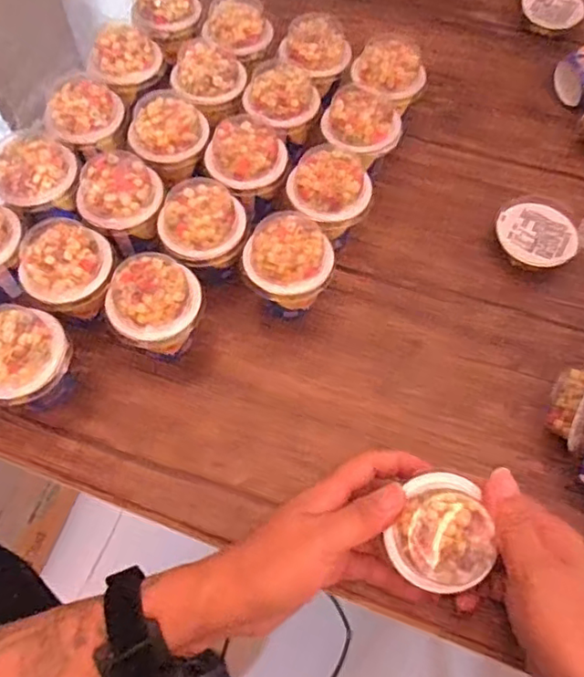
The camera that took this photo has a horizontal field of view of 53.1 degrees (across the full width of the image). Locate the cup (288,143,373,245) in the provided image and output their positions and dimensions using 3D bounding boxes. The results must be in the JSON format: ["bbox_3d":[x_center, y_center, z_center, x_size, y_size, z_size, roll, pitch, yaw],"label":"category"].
[{"bbox_3d":[0.029,-0.117,0.503,0.061,0.071,0.063,0,61,-1],"label":"cup"}]

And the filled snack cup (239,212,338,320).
[{"bbox_3d":[-0.003,-0.052,0.474,0.068,0.080,0.060,-1,61,-1],"label":"filled snack cup"}]

